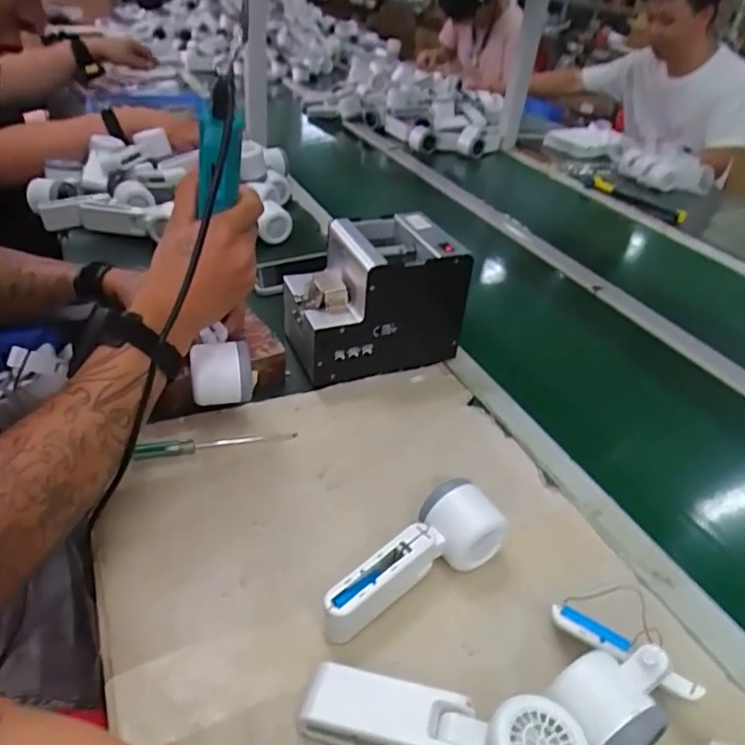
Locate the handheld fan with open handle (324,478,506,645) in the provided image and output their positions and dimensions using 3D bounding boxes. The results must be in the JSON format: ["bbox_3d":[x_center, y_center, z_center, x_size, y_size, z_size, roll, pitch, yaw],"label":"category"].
[{"bbox_3d":[0.029,0.143,0.450,0.161,0.055,0.055,-22,43,-31],"label":"handheld fan with open handle"}]

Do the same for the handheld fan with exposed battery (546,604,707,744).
[{"bbox_3d":[0.150,0.200,0.386,0.095,0.072,0.092,-19,43,-32],"label":"handheld fan with exposed battery"}]

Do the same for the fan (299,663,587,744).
[{"bbox_3d":[0.039,0.222,0.354,0.167,0.046,0.058,10,36,8],"label":"fan"}]

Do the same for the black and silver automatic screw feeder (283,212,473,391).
[{"bbox_3d":[-0.001,-0.083,0.678,0.184,0.150,0.119,-12,39,-21],"label":"black and silver automatic screw feeder"}]

